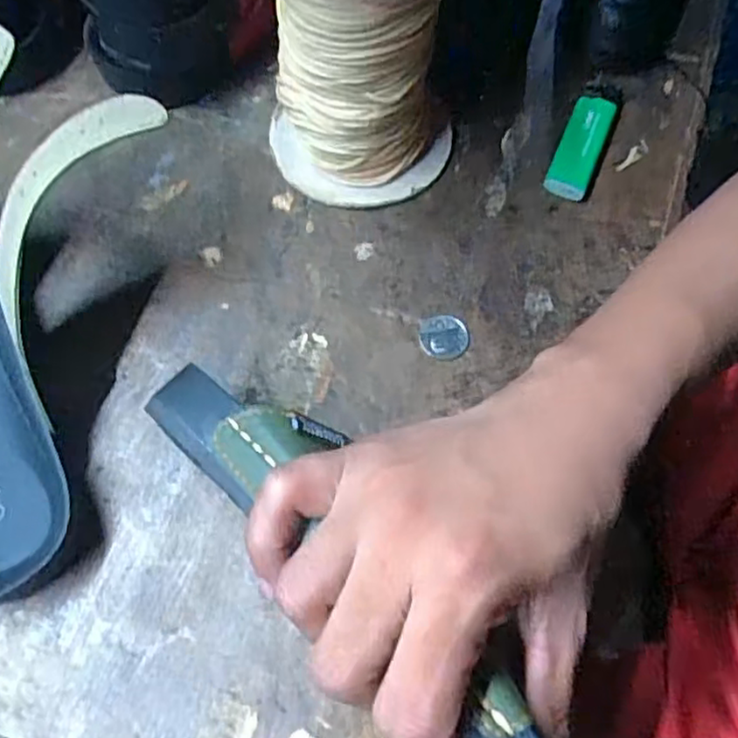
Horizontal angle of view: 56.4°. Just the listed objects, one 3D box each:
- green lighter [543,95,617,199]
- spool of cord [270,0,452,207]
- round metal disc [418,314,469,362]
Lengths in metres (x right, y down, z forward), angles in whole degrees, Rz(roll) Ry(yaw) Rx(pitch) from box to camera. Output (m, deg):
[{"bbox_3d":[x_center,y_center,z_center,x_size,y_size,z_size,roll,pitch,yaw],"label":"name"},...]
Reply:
[{"bbox_3d":[0.122,-0.127,0.397,0.023,0.018,0.068,23,68,8],"label":"green lighter"},{"bbox_3d":[-0.005,-0.161,0.335,0.102,0.144,0.094,6,67,0],"label":"spool of cord"},{"bbox_3d":[0.038,-0.016,0.350,0.024,0.005,0.024,1,67,-2],"label":"round metal disc"}]

